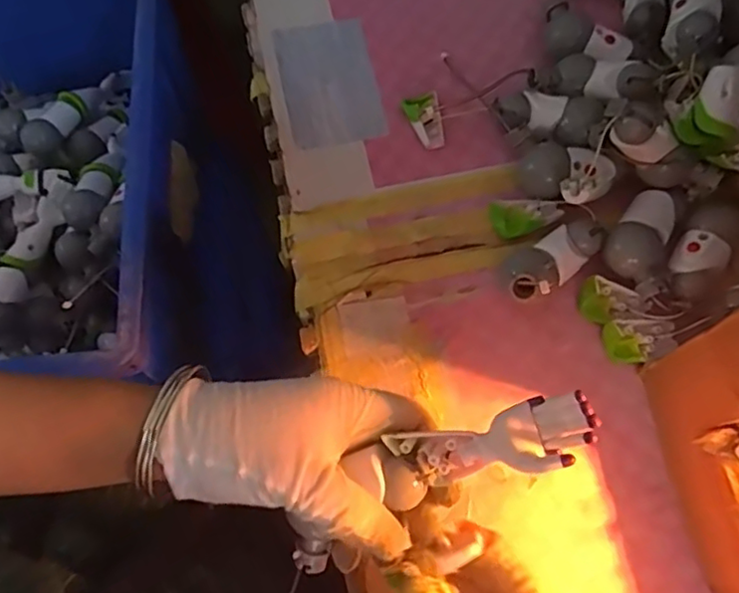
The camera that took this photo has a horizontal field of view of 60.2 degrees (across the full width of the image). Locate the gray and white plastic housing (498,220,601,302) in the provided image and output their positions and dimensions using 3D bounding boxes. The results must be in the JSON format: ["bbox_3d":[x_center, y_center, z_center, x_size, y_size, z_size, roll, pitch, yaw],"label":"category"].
[{"bbox_3d":[0.116,-0.026,0.401,0.064,0.026,0.033,-29,72,-9],"label":"gray and white plastic housing"}]

